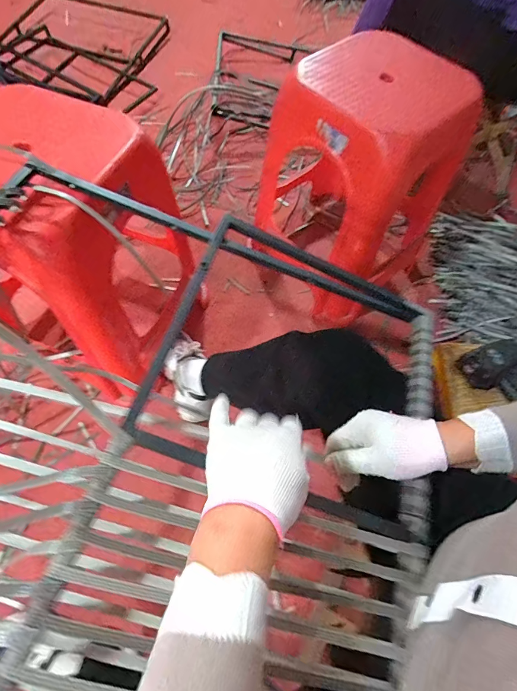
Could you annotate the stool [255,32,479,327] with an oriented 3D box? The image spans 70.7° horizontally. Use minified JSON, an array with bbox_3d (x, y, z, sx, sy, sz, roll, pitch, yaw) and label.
[{"bbox_3d":[0.212,-0.392,0.888,0.362,0.499,0.362,-39,71,-20],"label":"stool"}]

